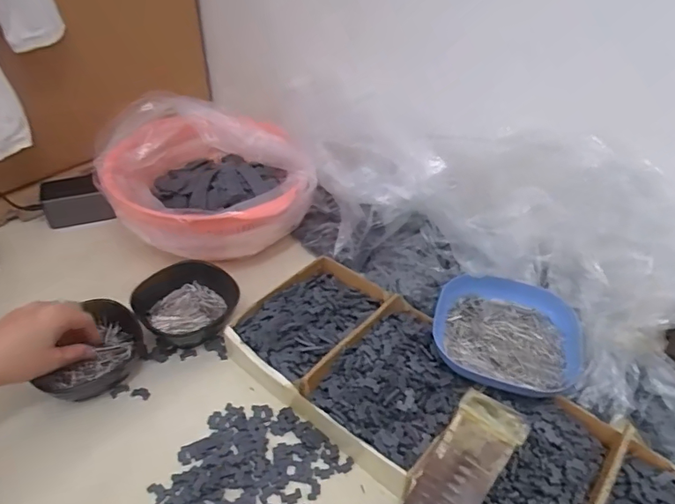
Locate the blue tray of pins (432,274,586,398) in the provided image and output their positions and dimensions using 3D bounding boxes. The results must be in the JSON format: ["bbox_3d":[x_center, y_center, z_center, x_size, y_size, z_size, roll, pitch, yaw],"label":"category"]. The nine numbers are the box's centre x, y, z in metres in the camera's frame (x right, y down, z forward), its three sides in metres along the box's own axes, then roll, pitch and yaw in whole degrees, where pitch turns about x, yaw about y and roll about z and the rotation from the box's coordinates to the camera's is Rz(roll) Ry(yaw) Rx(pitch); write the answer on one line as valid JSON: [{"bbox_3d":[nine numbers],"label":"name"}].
[{"bbox_3d":[0.175,0.085,0.512,0.145,0.032,0.135,13,41,11],"label":"blue tray of pins"}]

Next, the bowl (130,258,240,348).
[{"bbox_3d":[-0.170,0.066,0.569,0.115,0.048,0.111,-14,43,-19],"label":"bowl"}]

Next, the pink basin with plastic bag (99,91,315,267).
[{"bbox_3d":[-0.170,-0.093,0.657,0.260,0.120,0.222,-5,41,-10],"label":"pink basin with plastic bag"}]

